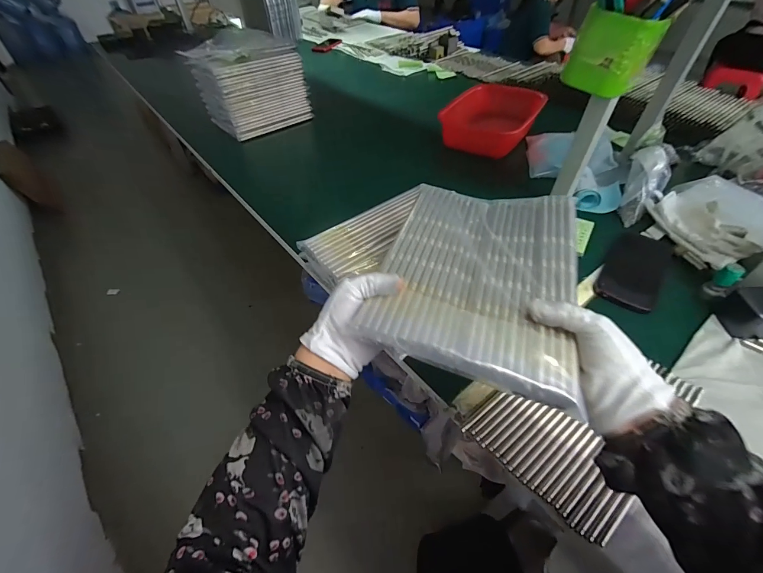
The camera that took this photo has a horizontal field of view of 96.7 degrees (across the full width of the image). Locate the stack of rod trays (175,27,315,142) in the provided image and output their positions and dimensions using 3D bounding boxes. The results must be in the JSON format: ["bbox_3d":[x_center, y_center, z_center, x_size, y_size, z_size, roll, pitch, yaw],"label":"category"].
[{"bbox_3d":[-0.371,-0.582,0.965,0.249,0.190,0.230,-33,55,-26],"label":"stack of rod trays"}]

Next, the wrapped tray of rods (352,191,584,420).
[{"bbox_3d":[0.097,-0.024,0.334,0.172,0.022,0.244,14,50,13],"label":"wrapped tray of rods"}]

